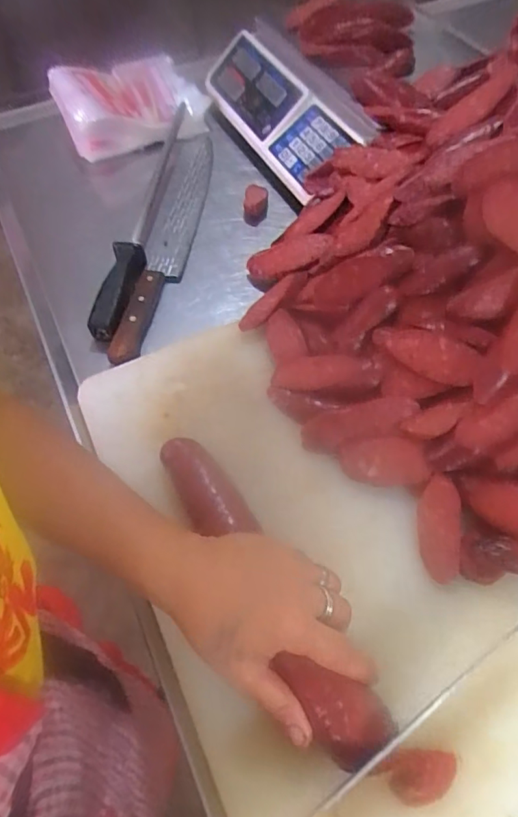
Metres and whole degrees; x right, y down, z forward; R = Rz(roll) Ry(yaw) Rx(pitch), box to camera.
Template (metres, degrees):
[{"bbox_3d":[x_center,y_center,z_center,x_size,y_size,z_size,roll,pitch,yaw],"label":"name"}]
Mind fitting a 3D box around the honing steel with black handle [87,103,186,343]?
[{"bbox_3d":[-0.139,-0.240,0.632,0.040,0.030,0.378,3,58,4],"label":"honing steel with black handle"}]

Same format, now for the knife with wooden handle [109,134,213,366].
[{"bbox_3d":[-0.105,-0.217,0.629,0.056,0.016,0.401,4,58,5],"label":"knife with wooden handle"}]

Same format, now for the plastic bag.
[{"bbox_3d":[-0.186,-0.433,0.734,0.187,0.075,0.164,-30,61,-16],"label":"plastic bag"}]

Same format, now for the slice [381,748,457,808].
[{"bbox_3d":[0.099,0.228,0.323,0.044,0.004,0.029,4,58,5],"label":"slice"}]

